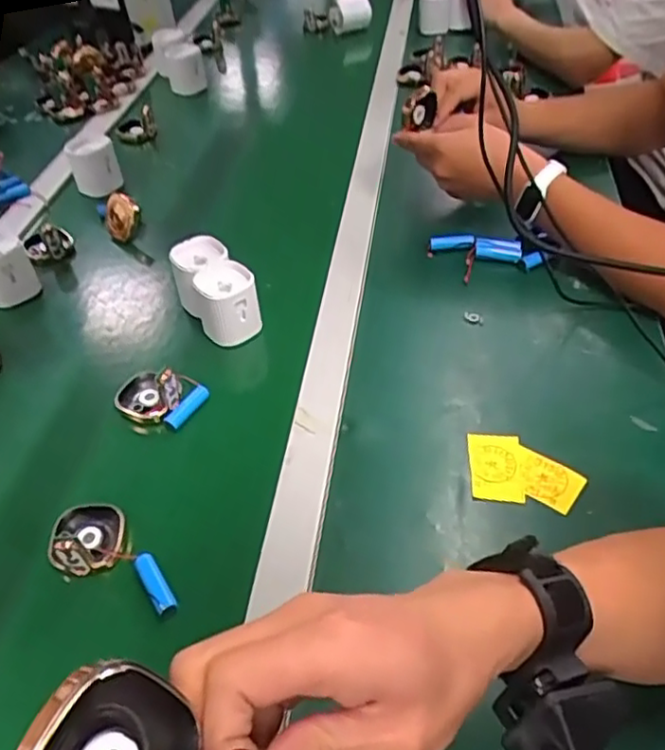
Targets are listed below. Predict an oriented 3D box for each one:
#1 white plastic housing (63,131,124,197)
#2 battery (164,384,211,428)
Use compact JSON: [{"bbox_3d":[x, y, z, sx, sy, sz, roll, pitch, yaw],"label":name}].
[{"bbox_3d":[-0.329,-0.292,0.904,0.062,0.058,0.067,-21,46,-15],"label":"white plastic housing"},{"bbox_3d":[-0.131,0.026,0.597,0.015,0.012,0.047,24,51,27],"label":"battery"}]

